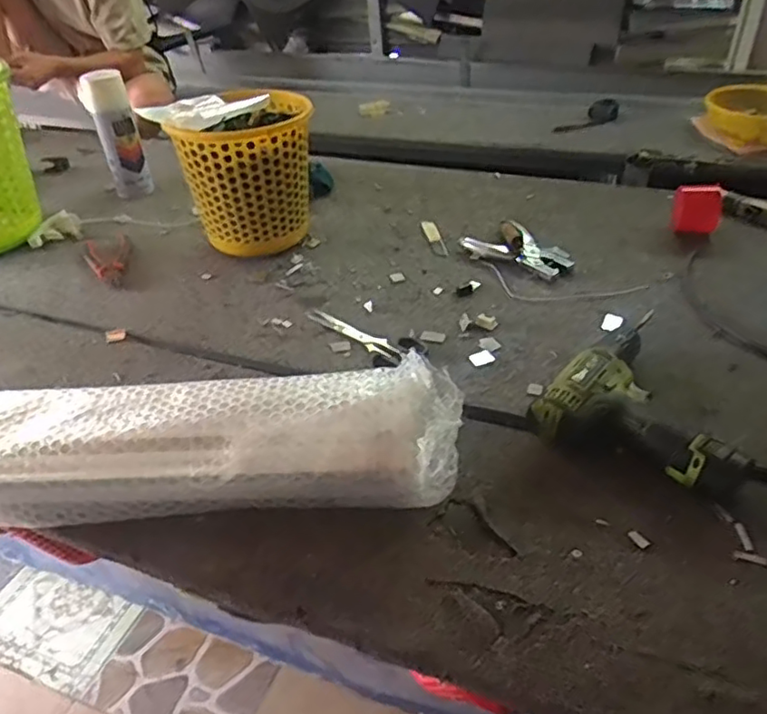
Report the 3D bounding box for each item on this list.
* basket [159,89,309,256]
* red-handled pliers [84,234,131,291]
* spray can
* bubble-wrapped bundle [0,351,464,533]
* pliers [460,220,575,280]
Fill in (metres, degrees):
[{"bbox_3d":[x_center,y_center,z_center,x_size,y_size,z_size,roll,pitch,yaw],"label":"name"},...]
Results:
[{"bbox_3d":[-0.179,-0.253,0.898,0.177,0.190,0.155,-4,38,0],"label":"basket"},{"bbox_3d":[-0.406,-0.145,0.935,0.066,0.010,0.142,-20,41,-19],"label":"red-handled pliers"},{"bbox_3d":[-0.445,-0.367,1.058,0.070,0.202,0.068,-14,39,-12],"label":"spray can"},{"bbox_3d":[-0.527,0.104,0.612,1.179,0.084,0.125,-4,40,5],"label":"bubble-wrapped bundle"},{"bbox_3d":[0.190,-0.153,0.894,0.096,0.025,0.150,-21,41,-21],"label":"pliers"}]

